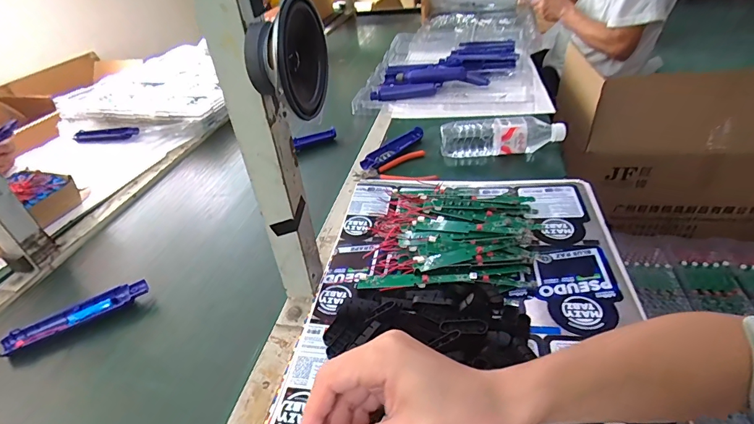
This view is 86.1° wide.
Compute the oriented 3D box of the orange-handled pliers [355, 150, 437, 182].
[{"bbox_3d":[0.032,-0.073,0.754,0.144,0.021,0.115,-10,35,-5],"label":"orange-handled pliers"}]

